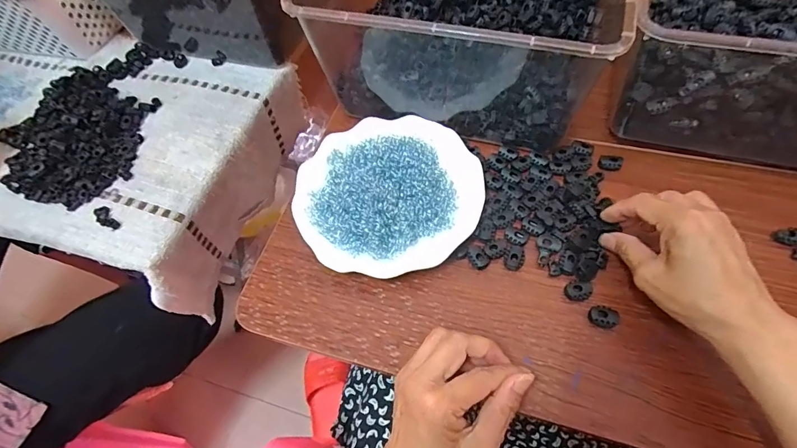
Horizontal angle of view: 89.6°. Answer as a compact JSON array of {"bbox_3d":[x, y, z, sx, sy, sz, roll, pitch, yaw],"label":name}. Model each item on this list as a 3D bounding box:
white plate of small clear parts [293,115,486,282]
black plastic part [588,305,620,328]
[{"bbox_3d":[-0.010,-0.031,0.409,0.179,0.043,0.172,0,58,0],"label":"white plate of small clear parts"},{"bbox_3d":[0.172,0.077,0.334,0.023,0.009,0.017,20,60,11],"label":"black plastic part"}]

